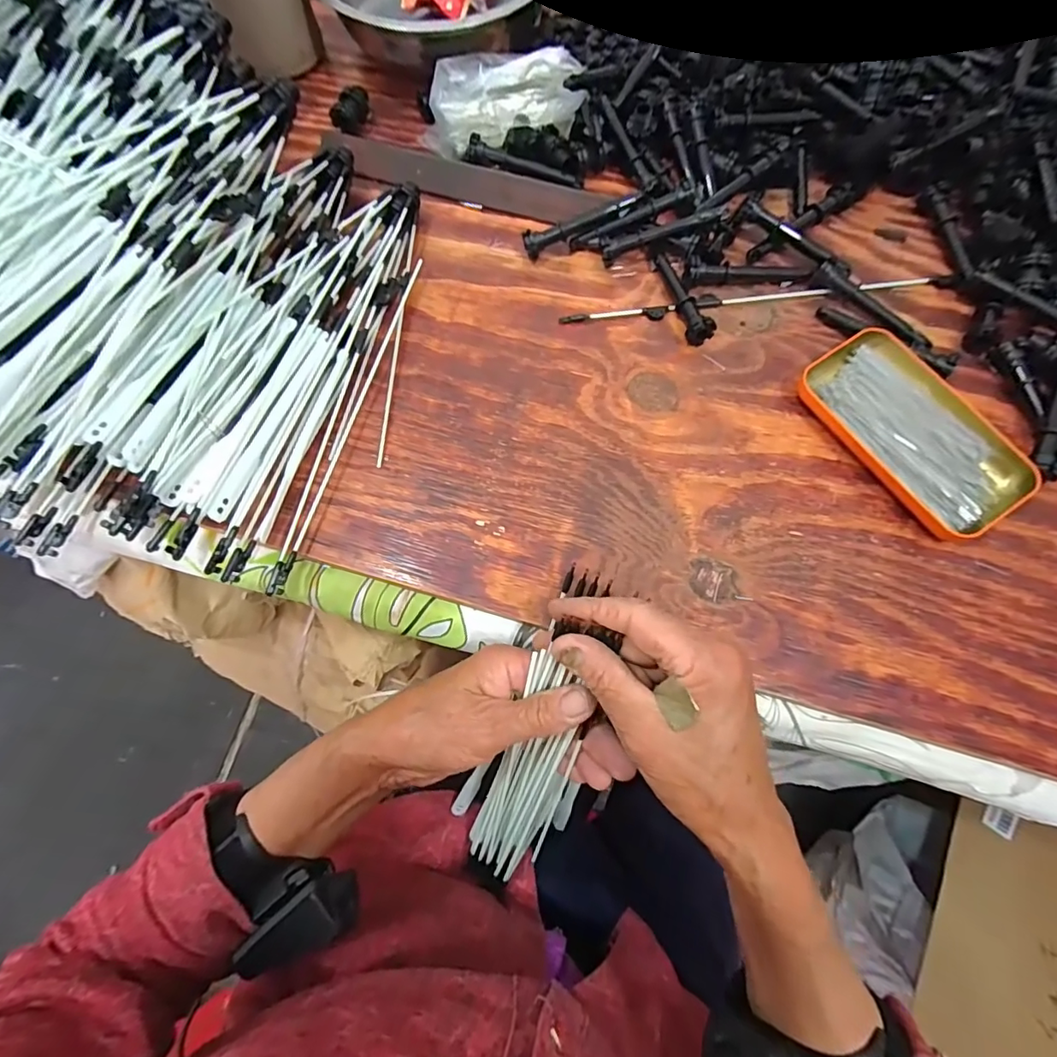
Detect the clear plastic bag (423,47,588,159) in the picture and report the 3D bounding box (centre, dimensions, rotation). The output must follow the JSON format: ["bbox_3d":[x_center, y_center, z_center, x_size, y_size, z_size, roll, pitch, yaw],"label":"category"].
[{"bbox_3d":[-0.020,-0.342,0.410,0.125,0.038,0.059,-5,72,0],"label":"clear plastic bag"}]

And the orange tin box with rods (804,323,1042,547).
[{"bbox_3d":[0.249,-0.065,0.334,0.079,0.019,0.142,-34,74,-9],"label":"orange tin box with rods"}]

